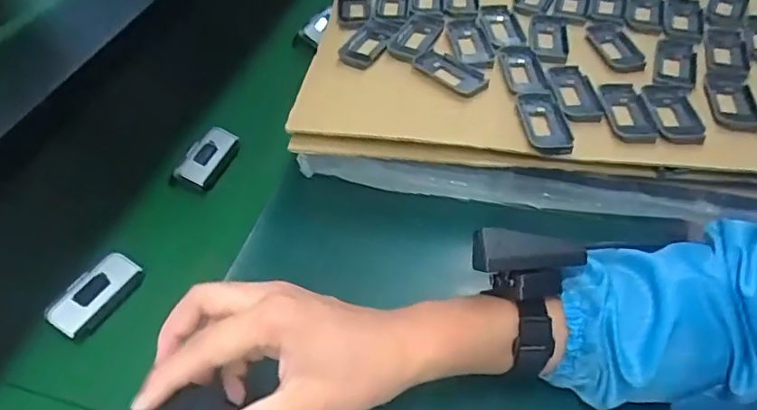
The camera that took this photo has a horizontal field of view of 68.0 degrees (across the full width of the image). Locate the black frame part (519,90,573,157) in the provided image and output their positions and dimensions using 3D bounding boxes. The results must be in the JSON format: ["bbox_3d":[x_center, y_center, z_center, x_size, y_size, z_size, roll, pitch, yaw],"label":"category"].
[{"bbox_3d":[0.144,-0.073,0.490,0.034,0.007,0.076,-4,47,0],"label":"black frame part"}]

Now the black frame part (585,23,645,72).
[{"bbox_3d":[0.237,-0.159,0.563,0.039,0.008,0.077,-7,47,-3],"label":"black frame part"}]

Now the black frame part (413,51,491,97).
[{"bbox_3d":[0.069,-0.127,0.535,0.038,0.007,0.075,-35,54,-25],"label":"black frame part"}]

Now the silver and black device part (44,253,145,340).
[{"bbox_3d":[-0.233,0.074,0.464,0.028,0.027,0.075,20,51,20],"label":"silver and black device part"}]

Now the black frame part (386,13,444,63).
[{"bbox_3d":[0.037,-0.175,0.581,0.043,0.008,0.080,18,51,19],"label":"black frame part"}]

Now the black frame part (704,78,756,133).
[{"bbox_3d":[0.316,-0.093,0.503,0.041,0.006,0.071,13,49,15],"label":"black frame part"}]

